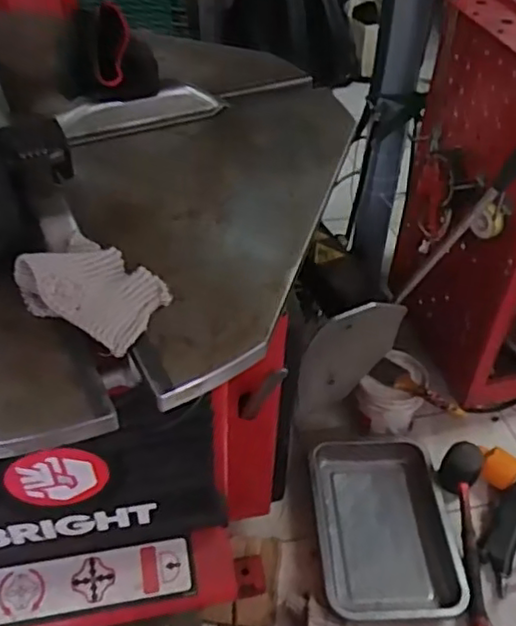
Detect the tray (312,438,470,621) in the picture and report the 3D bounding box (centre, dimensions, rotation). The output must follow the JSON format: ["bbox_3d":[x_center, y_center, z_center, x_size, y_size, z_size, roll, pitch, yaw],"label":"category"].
[{"bbox_3d":[0.197,0.328,1.044,0.203,0.041,0.298,-2,44,-4],"label":"tray"}]

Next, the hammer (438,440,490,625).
[{"bbox_3d":[0.320,0.338,1.003,0.066,0.079,0.290,7,44,5],"label":"hammer"}]

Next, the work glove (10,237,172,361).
[{"bbox_3d":[-0.104,-0.018,0.420,0.078,0.035,0.064,23,48,21],"label":"work glove"}]

